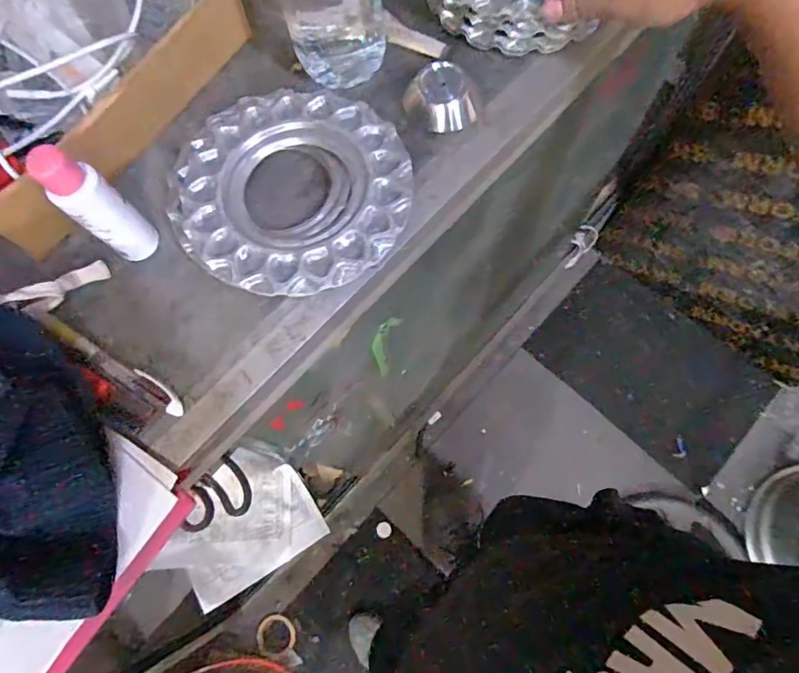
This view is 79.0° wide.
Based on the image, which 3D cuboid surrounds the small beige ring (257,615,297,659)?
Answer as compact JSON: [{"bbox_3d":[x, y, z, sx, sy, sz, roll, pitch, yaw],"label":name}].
[{"bbox_3d":[-0.309,0.752,1.221,0.091,0.010,0.093,5,71,-14],"label":"small beige ring"}]

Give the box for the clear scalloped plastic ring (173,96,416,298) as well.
[{"bbox_3d":[-0.082,-0.109,0.359,0.184,0.032,0.164,30,77,9],"label":"clear scalloped plastic ring"}]

